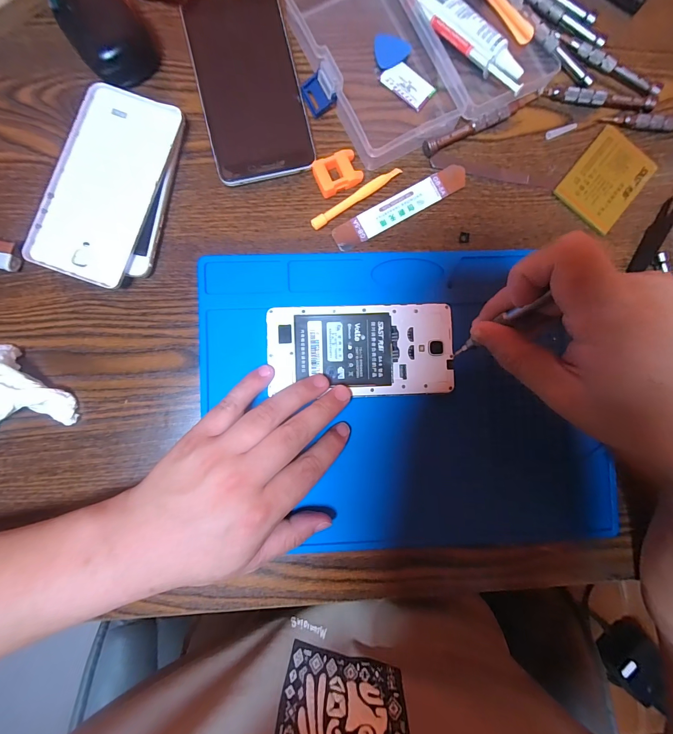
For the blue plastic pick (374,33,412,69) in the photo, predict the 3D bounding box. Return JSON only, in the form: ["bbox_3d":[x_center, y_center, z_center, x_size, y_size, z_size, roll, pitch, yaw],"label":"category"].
[{"bbox_3d":[0.045,-0.257,0.271,0.029,0.004,0.027,0,90,-1],"label":"blue plastic pick"}]

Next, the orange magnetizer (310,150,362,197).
[{"bbox_3d":[0.001,-0.150,0.262,0.034,0.012,0.026,-21,89,-3],"label":"orange magnetizer"}]

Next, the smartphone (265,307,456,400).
[{"bbox_3d":[0.019,-0.014,0.256,0.139,0.007,0.069,3,88,-1],"label":"smartphone"}]

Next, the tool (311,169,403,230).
[{"bbox_3d":[0.015,-0.134,0.266,0.082,0.006,0.009,-35,89,-3],"label":"tool"}]

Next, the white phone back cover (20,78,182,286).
[{"bbox_3d":[-0.172,-0.137,0.255,0.073,0.016,0.145,20,87,-1],"label":"white phone back cover"}]

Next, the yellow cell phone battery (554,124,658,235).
[{"bbox_3d":[0.221,-0.154,0.276,0.055,0.005,0.075,39,87,0],"label":"yellow cell phone battery"}]

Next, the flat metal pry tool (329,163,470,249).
[{"bbox_3d":[0.051,-0.128,0.268,0.115,0.004,0.020,-29,89,-3],"label":"flat metal pry tool"}]

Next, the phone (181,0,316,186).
[{"bbox_3d":[-0.067,-0.215,0.265,0.076,0.009,0.138,-13,88,-3],"label":"phone"}]

